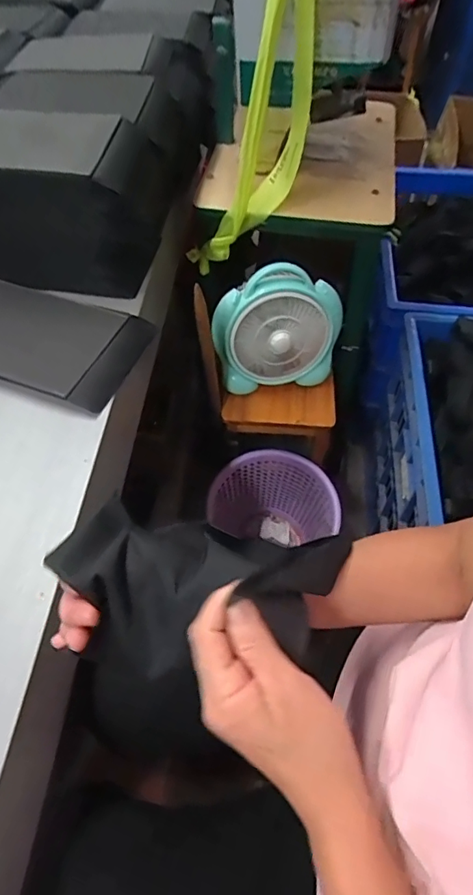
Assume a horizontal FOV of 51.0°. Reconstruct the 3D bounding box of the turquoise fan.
[{"bbox_3d":[0.077,-0.214,0.937,0.231,0.218,0.080,-1,55,-1],"label":"turquoise fan"}]

